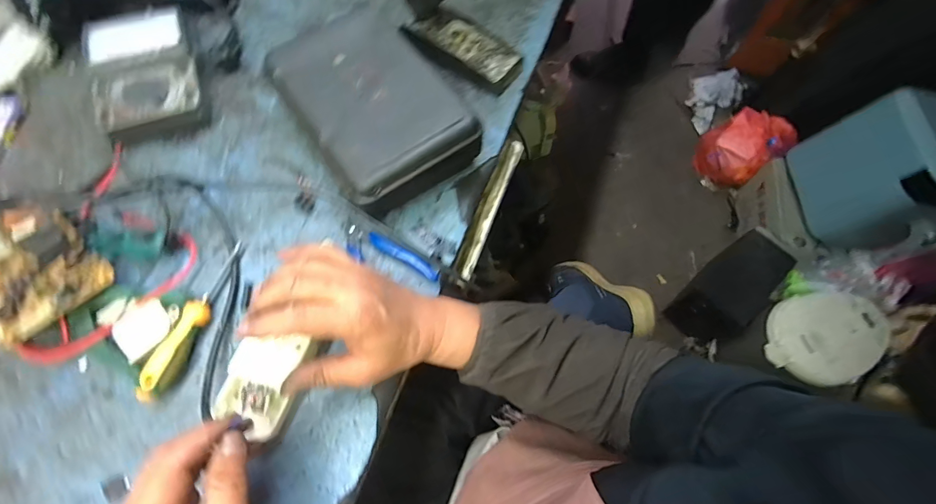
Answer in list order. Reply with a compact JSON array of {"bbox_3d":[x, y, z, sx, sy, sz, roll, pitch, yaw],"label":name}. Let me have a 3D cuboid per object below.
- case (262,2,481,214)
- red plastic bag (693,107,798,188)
[{"bbox_3d":[-0.110,-0.165,0.476,0.155,0.081,0.232,-32,71,-15],"label":"case"},{"bbox_3d":[0.949,-0.368,1.441,0.180,0.214,0.233,-40,74,-18],"label":"red plastic bag"}]

